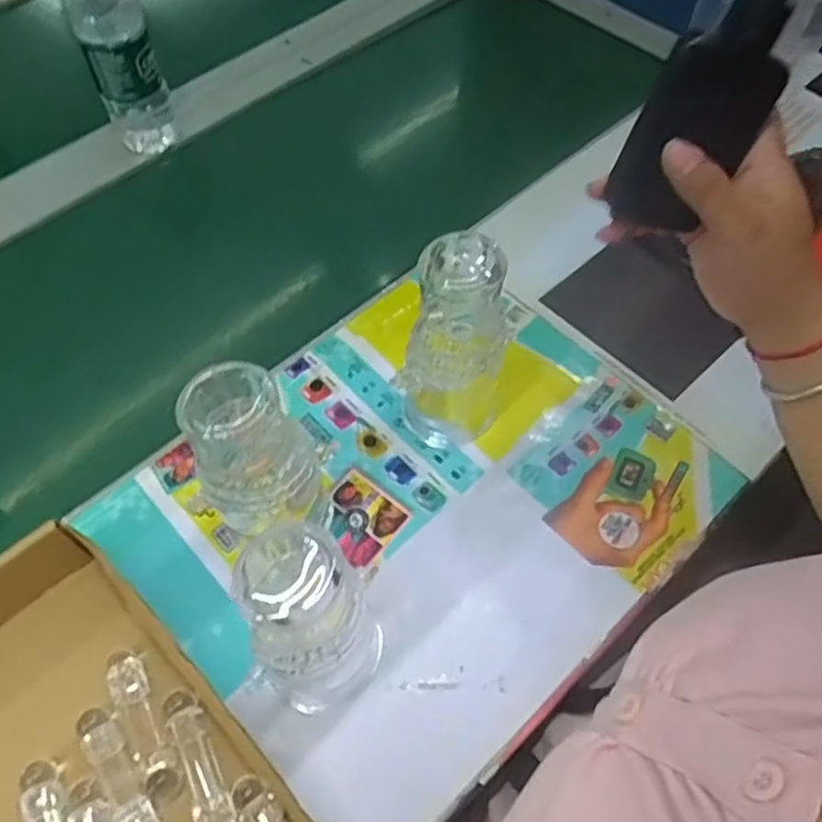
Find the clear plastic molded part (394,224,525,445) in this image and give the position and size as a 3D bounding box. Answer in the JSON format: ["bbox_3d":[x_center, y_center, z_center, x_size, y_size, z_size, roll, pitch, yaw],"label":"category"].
[{"bbox_3d":[0.031,-0.046,0.499,0.071,0.181,0.055,11,59,8],"label":"clear plastic molded part"}]

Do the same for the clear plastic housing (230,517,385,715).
[{"bbox_3d":[-0.052,0.120,0.402,0.064,0.190,0.053,-17,59,-9],"label":"clear plastic housing"}]

